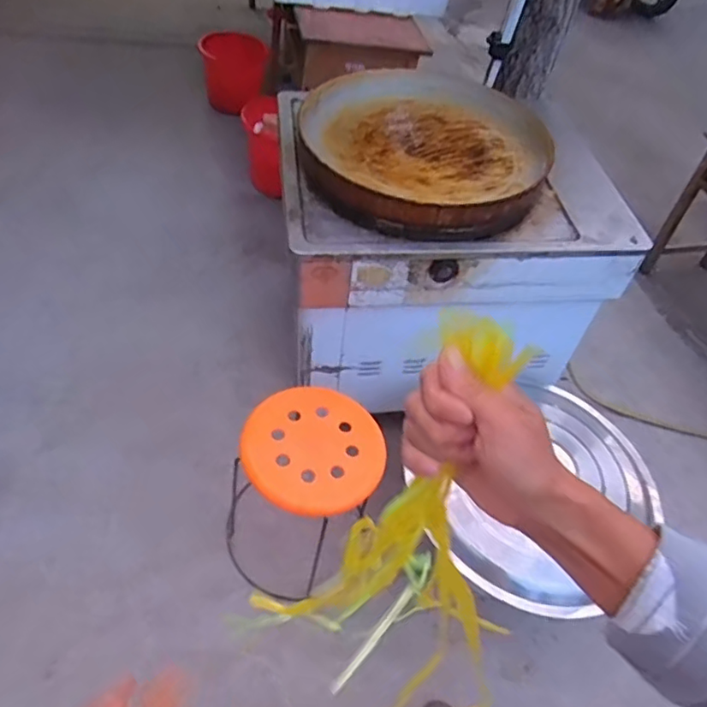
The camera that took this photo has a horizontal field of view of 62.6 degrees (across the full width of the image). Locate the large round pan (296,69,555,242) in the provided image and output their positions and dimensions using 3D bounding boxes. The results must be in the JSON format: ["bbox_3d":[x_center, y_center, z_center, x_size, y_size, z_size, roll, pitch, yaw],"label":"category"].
[{"bbox_3d":[0.161,-0.474,1.286,0.524,0.082,0.576,3,51,-4],"label":"large round pan"}]

